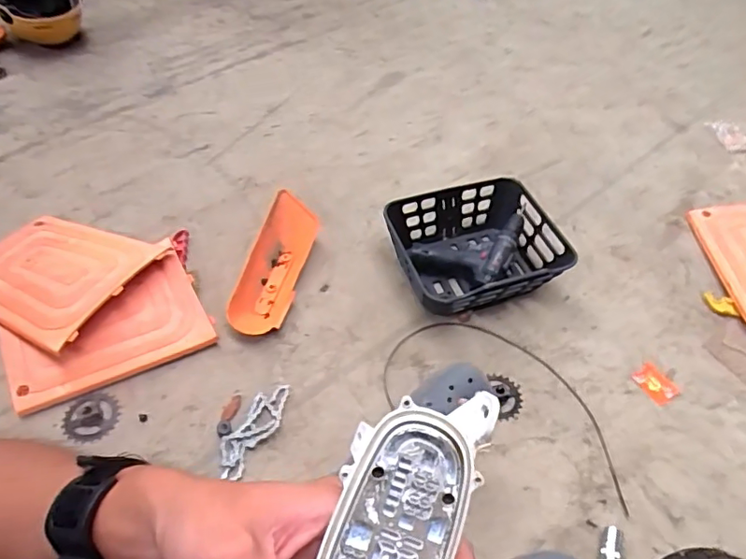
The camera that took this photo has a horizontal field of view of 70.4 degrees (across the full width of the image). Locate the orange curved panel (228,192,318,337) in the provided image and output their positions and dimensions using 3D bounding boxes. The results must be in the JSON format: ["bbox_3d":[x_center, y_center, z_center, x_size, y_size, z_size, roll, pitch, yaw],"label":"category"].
[{"bbox_3d":[-0.196,-0.030,1.058,0.116,0.062,0.322,14,53,7],"label":"orange curved panel"}]

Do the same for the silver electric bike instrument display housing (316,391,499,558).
[{"bbox_3d":[0.007,0.108,0.220,0.053,0.015,0.133,21,85,13],"label":"silver electric bike instrument display housing"}]

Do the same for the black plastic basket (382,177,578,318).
[{"bbox_3d":[0.215,-0.062,1.066,0.321,0.128,0.266,-15,55,-15],"label":"black plastic basket"}]

